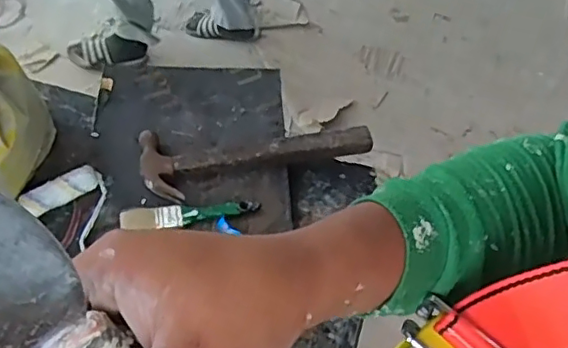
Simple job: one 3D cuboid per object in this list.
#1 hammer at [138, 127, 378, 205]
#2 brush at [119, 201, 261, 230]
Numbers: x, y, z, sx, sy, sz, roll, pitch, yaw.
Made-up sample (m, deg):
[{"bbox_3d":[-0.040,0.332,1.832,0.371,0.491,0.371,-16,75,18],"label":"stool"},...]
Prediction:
[{"bbox_3d":[-0.042,-0.042,0.869,0.332,0.035,0.116,-12,54,-13],"label":"hammer"},{"bbox_3d":[-0.128,0.055,0.799,0.185,0.015,0.028,-4,53,-7],"label":"brush"}]

